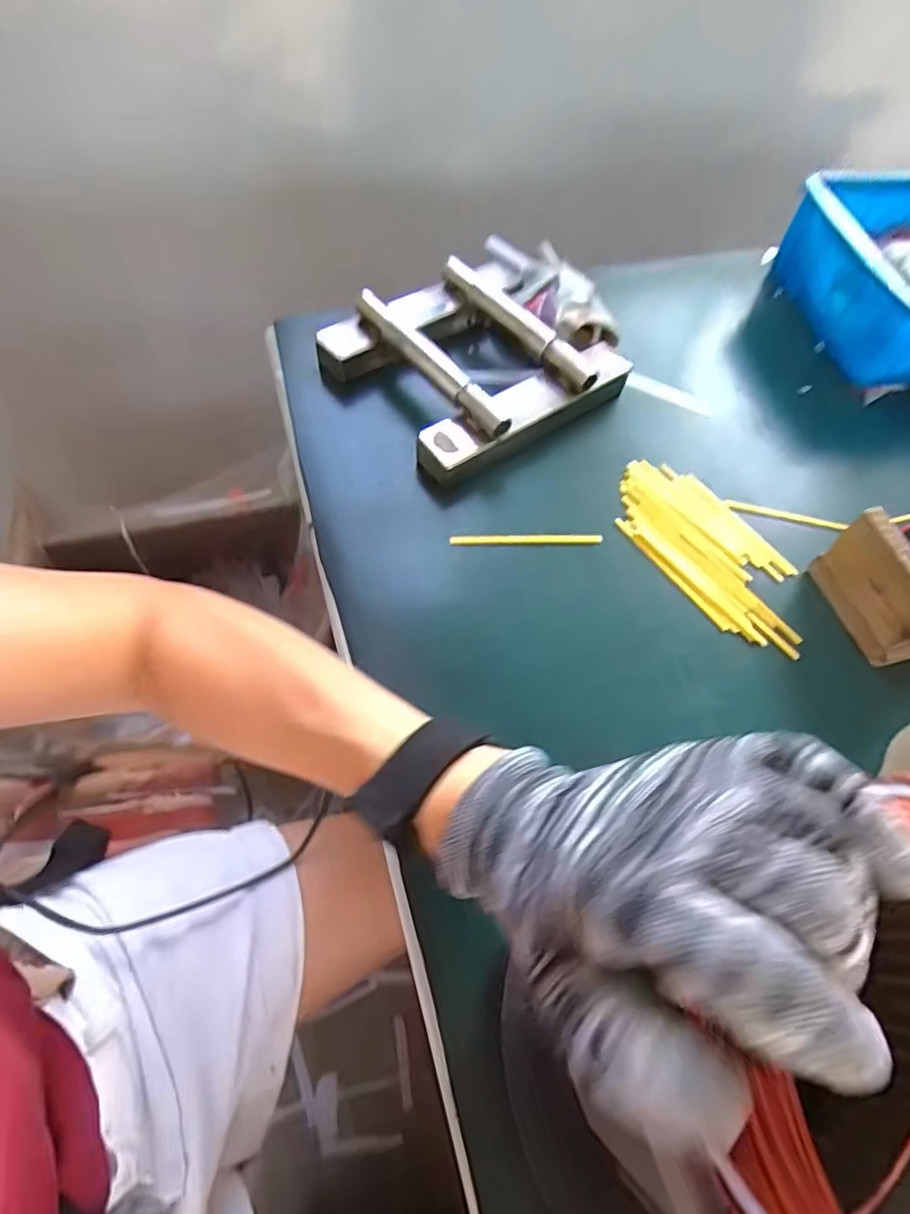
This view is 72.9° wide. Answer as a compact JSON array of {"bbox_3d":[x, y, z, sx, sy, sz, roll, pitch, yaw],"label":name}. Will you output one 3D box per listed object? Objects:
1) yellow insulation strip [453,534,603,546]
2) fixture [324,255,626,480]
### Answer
[{"bbox_3d":[0.052,-0.048,0.447,0.110,0.007,0.007,0,59,-5],"label":"yellow insulation strip"},{"bbox_3d":[0.022,-0.212,0.515,0.215,0.046,0.191,-33,67,-22],"label":"fixture"}]

